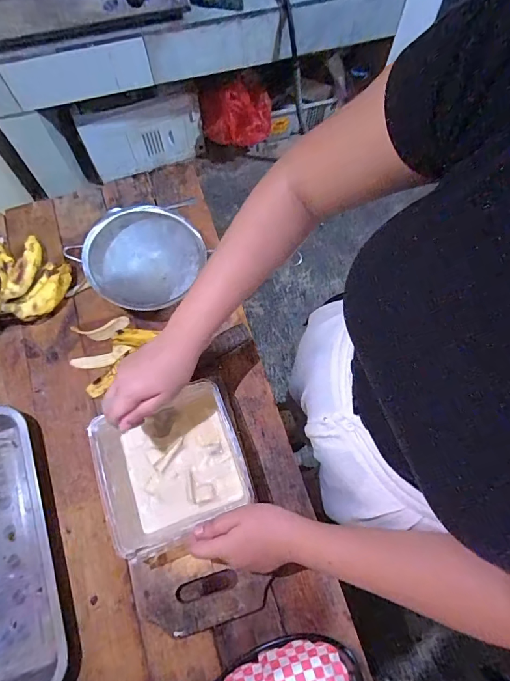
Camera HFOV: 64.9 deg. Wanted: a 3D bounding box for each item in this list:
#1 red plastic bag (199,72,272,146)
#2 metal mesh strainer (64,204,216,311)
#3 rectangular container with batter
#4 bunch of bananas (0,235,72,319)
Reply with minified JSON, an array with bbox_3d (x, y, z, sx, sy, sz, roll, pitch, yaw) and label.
[{"bbox_3d":[-0.068,-0.863,1.534,0.267,0.282,0.060,-12,70,-4],"label":"red plastic bag"},{"bbox_3d":[-0.169,-0.123,0.622,0.150,0.081,0.165,39,74,13],"label":"metal mesh strainer"},{"bbox_3d":[-0.106,0.156,0.519,0.172,0.073,0.169,-22,71,-8],"label":"rectangular container with batter"},{"bbox_3d":[-0.399,-0.103,0.615,0.191,0.088,0.153,35,74,12],"label":"bunch of bananas"}]

